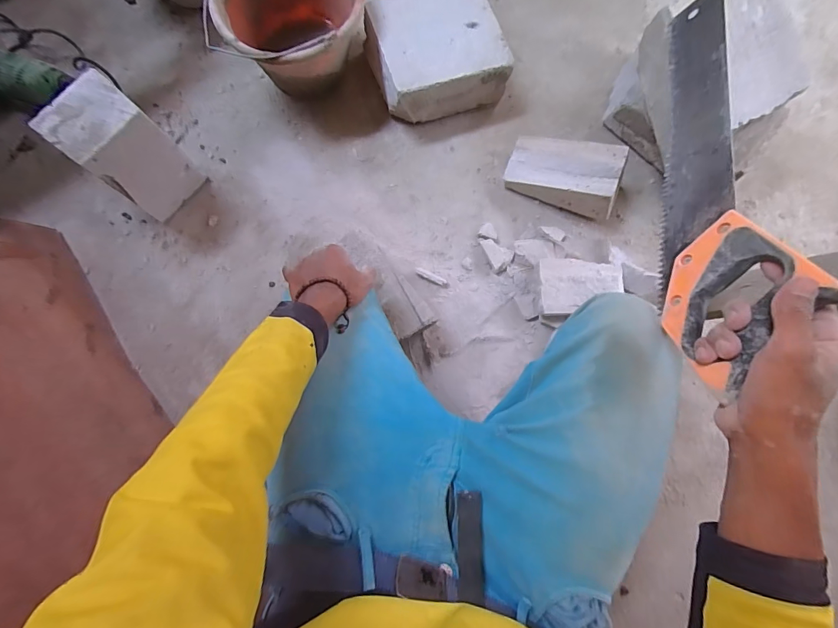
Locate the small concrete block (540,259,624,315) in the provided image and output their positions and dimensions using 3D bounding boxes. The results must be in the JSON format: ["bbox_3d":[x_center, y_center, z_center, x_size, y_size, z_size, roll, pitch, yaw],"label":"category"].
[{"bbox_3d":[0.291,-0.049,0.716,0.153,0.040,0.097,-2,80,-4],"label":"small concrete block"}]

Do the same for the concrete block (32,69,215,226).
[{"bbox_3d":[-0.463,-0.255,0.646,0.095,0.202,0.120,41,80,4],"label":"concrete block"}]

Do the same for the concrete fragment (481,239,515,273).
[{"bbox_3d":[0.151,-0.113,0.741,0.048,0.015,0.069,-20,82,-7],"label":"concrete fragment"}]

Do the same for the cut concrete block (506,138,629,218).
[{"bbox_3d":[0.274,-0.260,0.732,0.211,0.103,0.107,21,80,0],"label":"cut concrete block"}]

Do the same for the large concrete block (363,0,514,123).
[{"bbox_3d":[0.034,-0.489,0.760,0.229,0.111,0.202,-19,82,-7],"label":"large concrete block"}]

